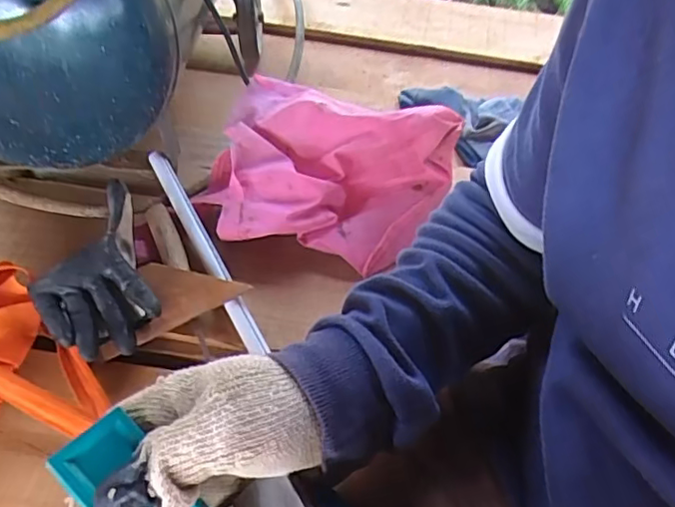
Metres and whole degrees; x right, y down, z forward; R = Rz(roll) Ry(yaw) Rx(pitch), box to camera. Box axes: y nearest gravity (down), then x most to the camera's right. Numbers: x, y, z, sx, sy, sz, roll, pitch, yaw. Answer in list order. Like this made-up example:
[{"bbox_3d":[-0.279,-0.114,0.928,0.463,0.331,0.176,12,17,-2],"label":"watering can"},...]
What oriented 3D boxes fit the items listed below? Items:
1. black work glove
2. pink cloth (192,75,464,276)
[{"bbox_3d":[-0.253,0.021,0.602,0.114,0.054,0.174,-16,54,-16],"label":"black work glove"},{"bbox_3d":[-0.020,-0.109,0.688,0.280,0.117,0.230,22,53,13],"label":"pink cloth"}]

